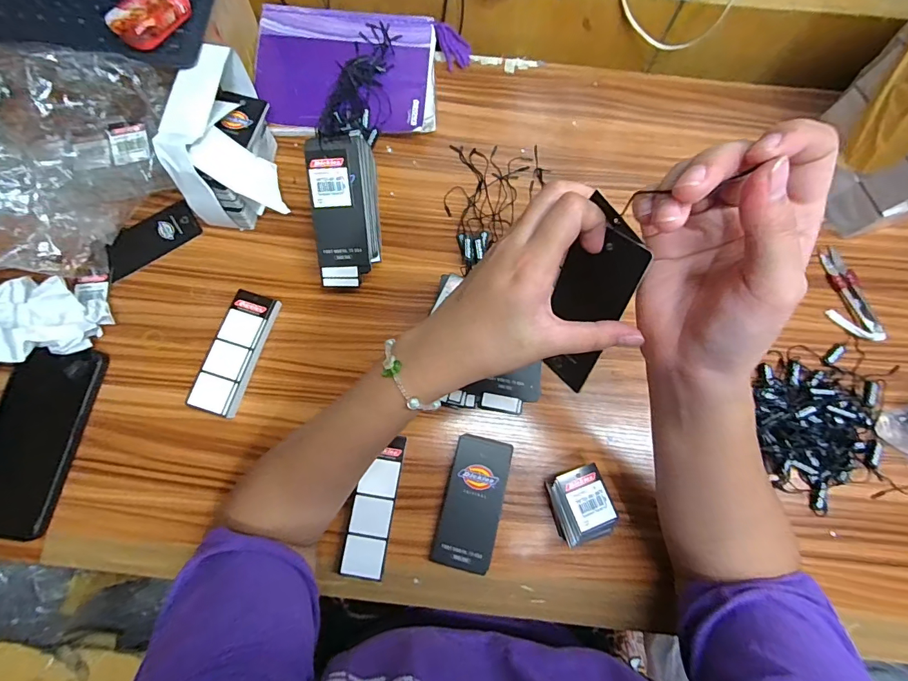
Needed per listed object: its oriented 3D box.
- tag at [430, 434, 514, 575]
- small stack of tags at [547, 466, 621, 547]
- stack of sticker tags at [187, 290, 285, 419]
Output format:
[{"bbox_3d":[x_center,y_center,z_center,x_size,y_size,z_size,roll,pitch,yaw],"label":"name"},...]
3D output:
[{"bbox_3d":[0.018,0.146,0.379,0.053,0.014,0.112,14,76,2],"label":"tag"},{"bbox_3d":[0.112,0.146,0.373,0.049,0.030,0.058,-16,77,-5],"label":"small stack of tags"},{"bbox_3d":[-0.210,0.011,0.402,0.042,0.022,0.119,18,76,3],"label":"stack of sticker tags"}]

